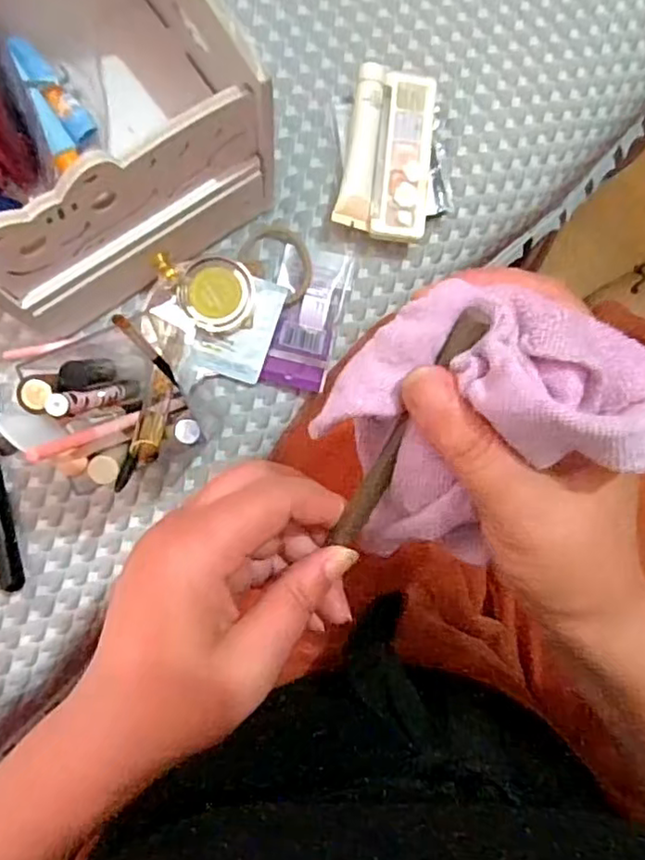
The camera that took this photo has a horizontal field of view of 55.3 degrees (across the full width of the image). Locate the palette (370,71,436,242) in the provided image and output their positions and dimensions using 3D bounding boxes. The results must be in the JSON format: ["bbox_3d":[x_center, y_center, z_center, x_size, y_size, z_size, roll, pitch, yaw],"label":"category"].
[{"bbox_3d":[0.056,-0.183,0.412,0.035,0.007,0.112,7,85,-3],"label":"palette"}]

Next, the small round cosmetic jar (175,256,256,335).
[{"bbox_3d":[-0.068,-0.088,0.401,0.047,0.014,0.047,-2,96,-14],"label":"small round cosmetic jar"}]

